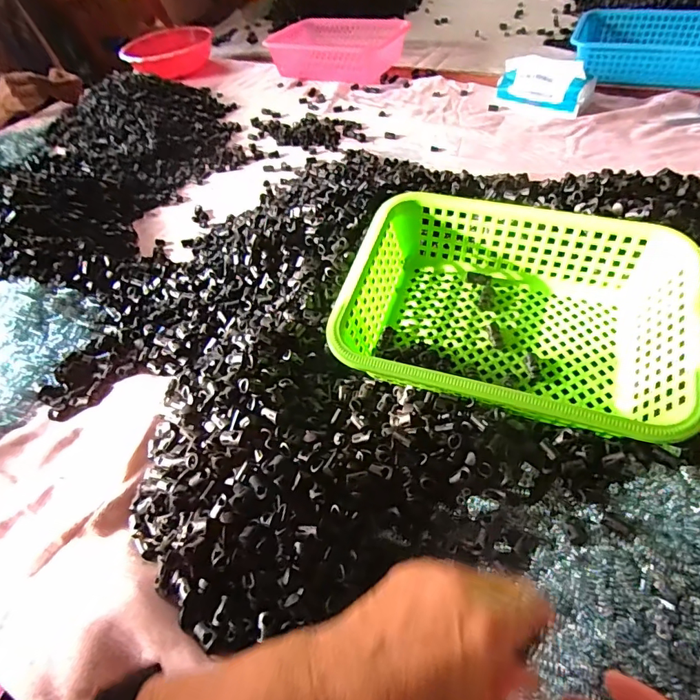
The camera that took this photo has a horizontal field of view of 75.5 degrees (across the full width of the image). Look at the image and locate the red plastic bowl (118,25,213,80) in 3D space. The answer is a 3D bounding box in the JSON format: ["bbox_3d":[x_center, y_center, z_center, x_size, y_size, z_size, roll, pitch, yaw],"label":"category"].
[{"bbox_3d":[-0.488,-0.809,1.221,0.234,0.062,0.238,-18,50,-9],"label":"red plastic bowl"}]

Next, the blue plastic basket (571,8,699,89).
[{"bbox_3d":[0.615,-0.614,0.921,0.305,0.079,0.211,16,53,19],"label":"blue plastic basket"}]

